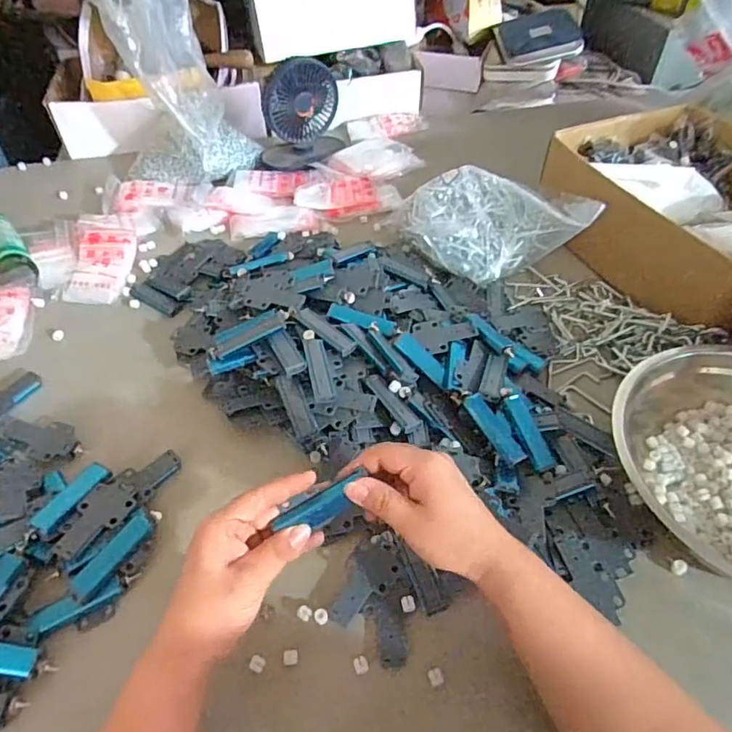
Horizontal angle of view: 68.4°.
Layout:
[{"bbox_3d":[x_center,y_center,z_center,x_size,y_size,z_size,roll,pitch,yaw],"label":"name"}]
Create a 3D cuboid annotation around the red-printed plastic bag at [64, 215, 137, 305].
[{"bbox_3d":[-0.358,-0.152,0.731,0.080,0.020,0.165,-7,49,-6],"label":"red-printed plastic bag"}]

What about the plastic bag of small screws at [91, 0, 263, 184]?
[{"bbox_3d":[-0.276,-0.425,0.793,0.153,0.275,0.153,20,52,17],"label":"plastic bag of small screws"}]

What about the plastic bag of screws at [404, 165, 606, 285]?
[{"bbox_3d":[0.160,-0.186,0.703,0.219,0.092,0.144,3,49,3],"label":"plastic bag of screws"}]

